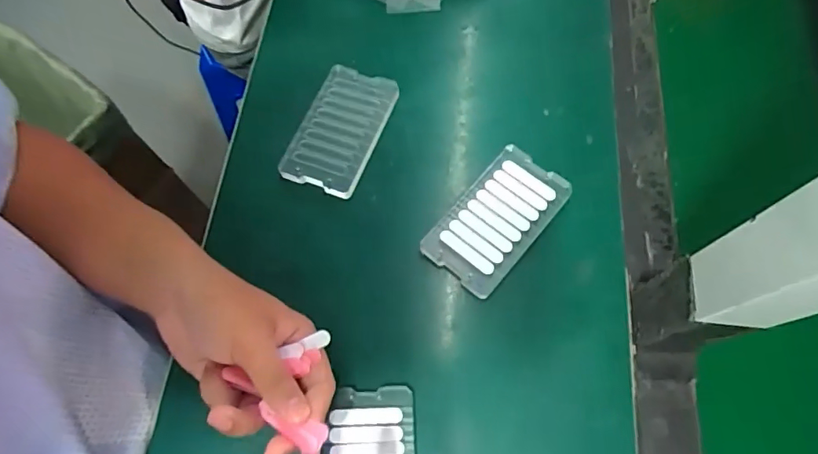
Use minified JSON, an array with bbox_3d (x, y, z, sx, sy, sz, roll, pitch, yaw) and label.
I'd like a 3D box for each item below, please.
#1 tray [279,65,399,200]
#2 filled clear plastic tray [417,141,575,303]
[{"bbox_3d":[-0.061,-0.088,0.454,0.070,0.014,0.120,21,70,9],"label":"tray"},{"bbox_3d":[0.073,-0.007,0.414,0.067,0.011,0.122,39,74,15],"label":"filled clear plastic tray"}]

